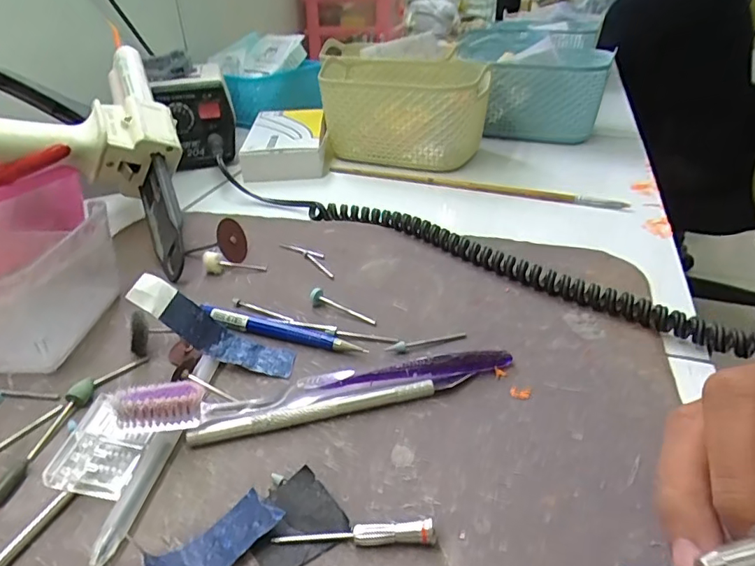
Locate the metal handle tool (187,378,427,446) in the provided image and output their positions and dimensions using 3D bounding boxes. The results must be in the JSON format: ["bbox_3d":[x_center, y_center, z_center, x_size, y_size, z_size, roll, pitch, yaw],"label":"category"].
[{"bbox_3d":[-0.028,0.060,0.244,0.113,0.009,0.007,-9,33,-13],"label":"metal handle tool"}]

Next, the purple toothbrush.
[{"bbox_3d":[-0.022,0.047,0.246,0.184,0.028,0.014,-9,33,-12],"label":"purple toothbrush"}]

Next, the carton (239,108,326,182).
[{"bbox_3d":[-0.097,-0.156,0.566,0.080,0.036,0.144,-3,33,-3],"label":"carton"}]

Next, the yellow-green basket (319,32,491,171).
[{"bbox_3d":[0.026,-0.175,0.543,0.160,0.087,0.127,3,33,7],"label":"yellow-green basket"}]

